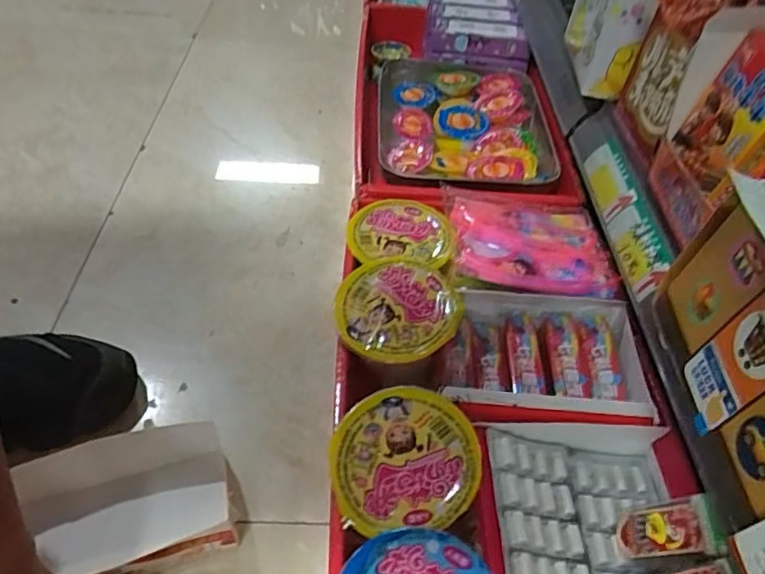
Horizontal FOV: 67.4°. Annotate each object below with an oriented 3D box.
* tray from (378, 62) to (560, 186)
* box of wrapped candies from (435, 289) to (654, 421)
[{"bbox_3d":[0.093,-0.196,0.695,0.202,0.037,0.270,2,48,-2],"label":"tray"},{"bbox_3d":[0.115,0.055,0.432,0.143,0.048,0.114,6,48,0],"label":"box of wrapped candies"}]

